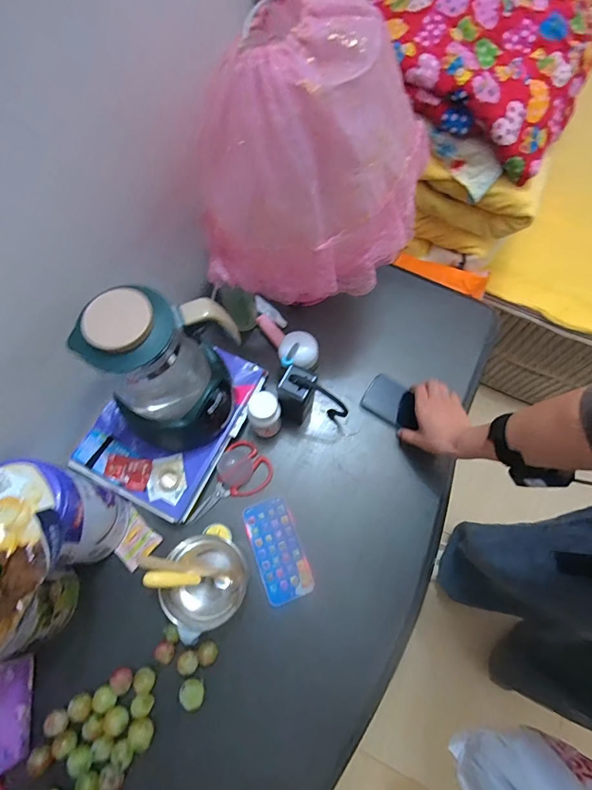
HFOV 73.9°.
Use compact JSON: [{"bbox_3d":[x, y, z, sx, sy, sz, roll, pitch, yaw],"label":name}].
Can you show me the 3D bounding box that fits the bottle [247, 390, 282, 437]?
[{"bbox_3d":[-0.050,0.036,0.658,0.049,0.106,0.048,0,69,0],"label":"bottle"}]

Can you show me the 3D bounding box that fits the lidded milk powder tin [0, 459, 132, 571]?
[{"bbox_3d":[-0.331,0.167,0.552,0.134,0.210,0.120,11,70,4],"label":"lidded milk powder tin"}]

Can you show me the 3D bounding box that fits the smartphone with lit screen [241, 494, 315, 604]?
[{"bbox_3d":[-0.030,0.247,0.634,0.077,0.011,0.154,-19,72,-9],"label":"smartphone with lit screen"}]

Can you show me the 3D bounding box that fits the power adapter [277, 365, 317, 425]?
[{"bbox_3d":[0.002,0.003,0.658,0.053,0.137,0.055,23,71,8],"label":"power adapter"}]

